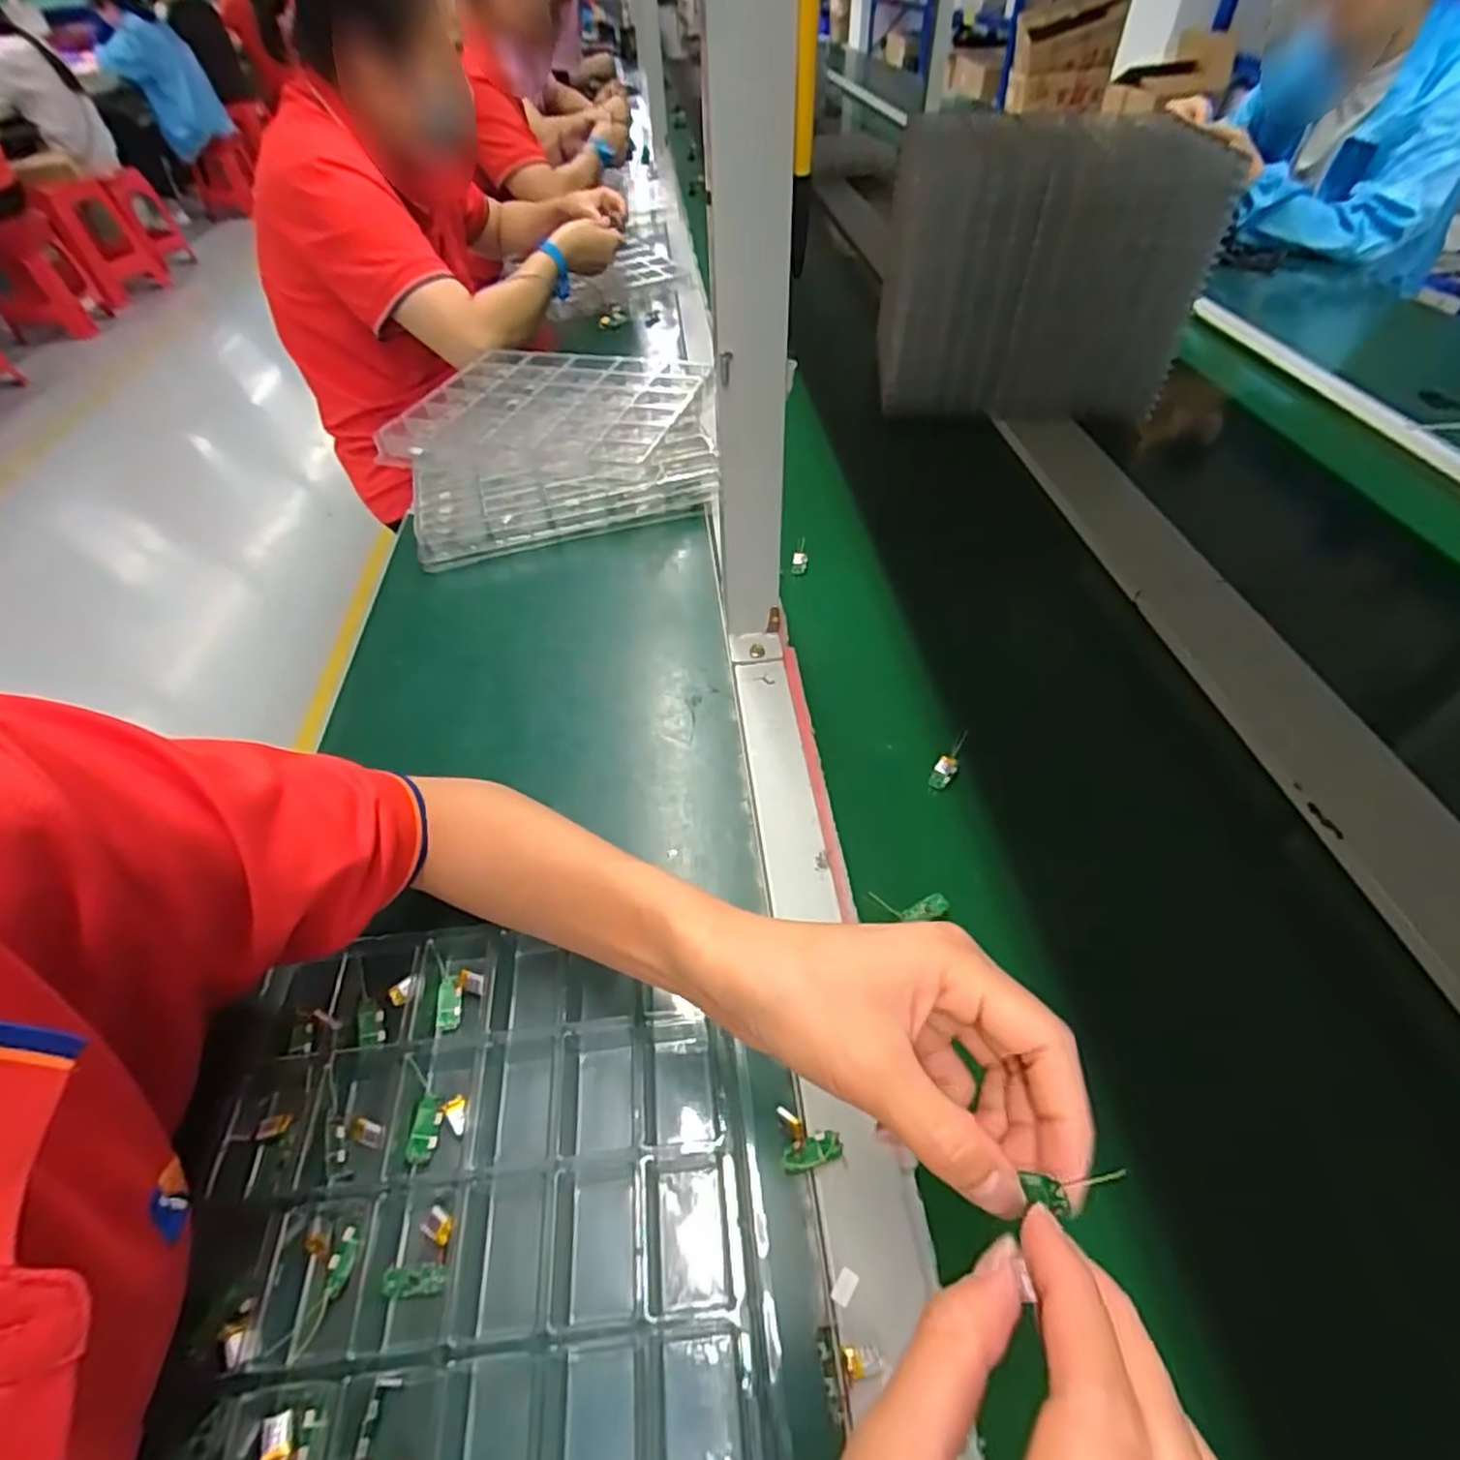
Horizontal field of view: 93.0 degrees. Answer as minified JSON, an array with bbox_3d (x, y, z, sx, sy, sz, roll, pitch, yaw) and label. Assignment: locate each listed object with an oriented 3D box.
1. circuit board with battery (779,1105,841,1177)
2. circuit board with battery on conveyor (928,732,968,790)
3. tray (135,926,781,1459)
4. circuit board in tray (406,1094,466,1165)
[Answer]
[{"bbox_3d":[0.037,0.186,0.316,0.028,0.009,0.024,-3,49,0],"label":"circuit board with battery"},{"bbox_3d":[0.153,0.020,0.477,0.014,0.008,0.050,27,55,24],"label":"circuit board with battery on conveyor"},{"bbox_3d":[-0.108,0.224,0.288,0.240,0.033,0.289,-6,49,-3],"label":"tray"},{"bbox_3d":[-0.137,0.187,0.325,0.023,0.004,0.027,-1,49,2],"label":"circuit board in tray"}]

